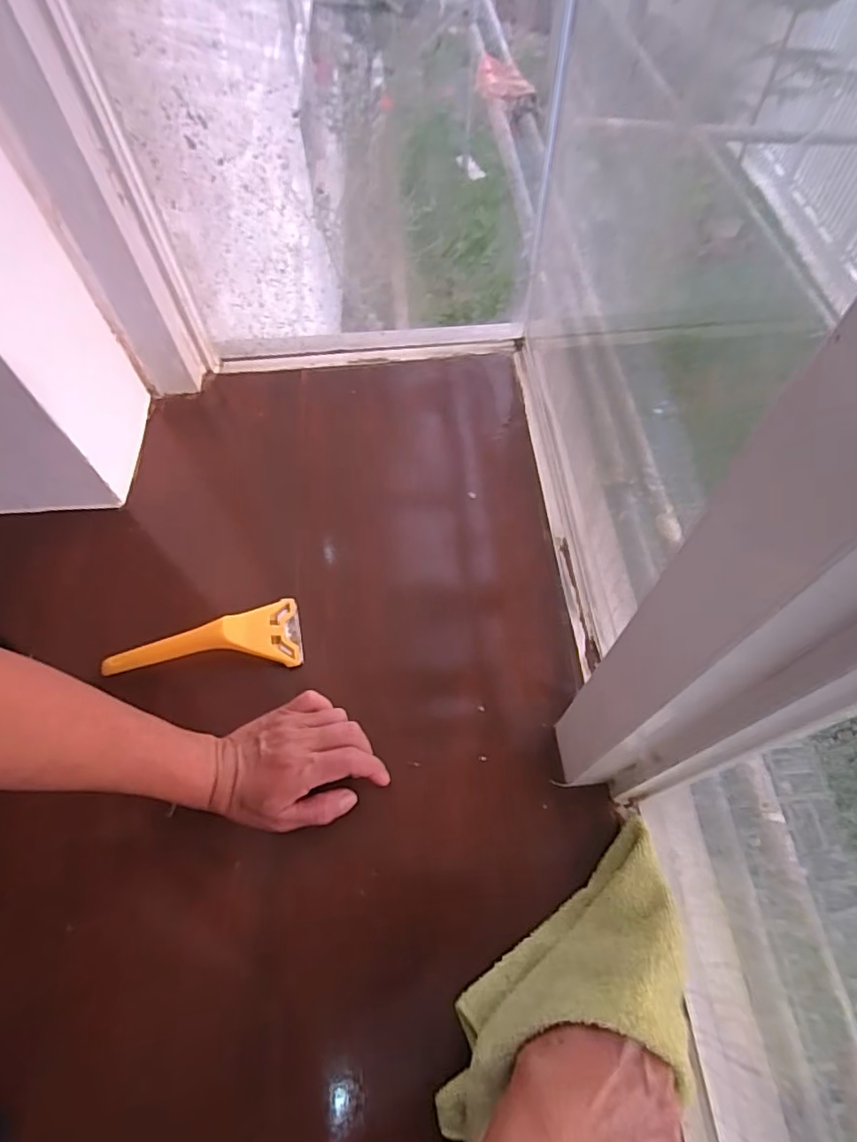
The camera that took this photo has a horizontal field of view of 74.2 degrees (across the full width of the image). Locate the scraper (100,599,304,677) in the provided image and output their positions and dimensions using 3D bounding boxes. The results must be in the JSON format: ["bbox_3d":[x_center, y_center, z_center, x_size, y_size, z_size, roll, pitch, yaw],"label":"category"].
[{"bbox_3d":[-0.190,0.060,0.472,0.161,0.035,0.060,-11,61,-5],"label":"scraper"}]

